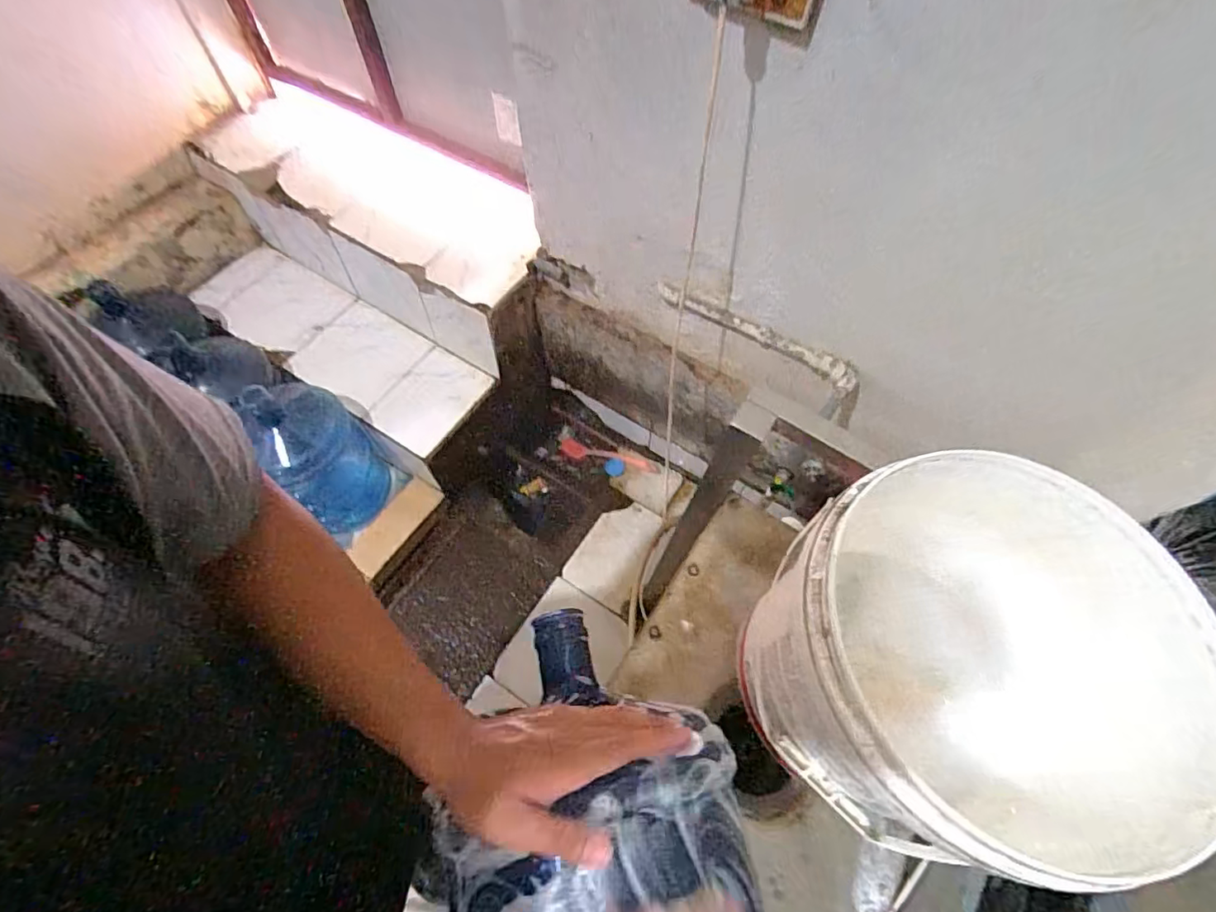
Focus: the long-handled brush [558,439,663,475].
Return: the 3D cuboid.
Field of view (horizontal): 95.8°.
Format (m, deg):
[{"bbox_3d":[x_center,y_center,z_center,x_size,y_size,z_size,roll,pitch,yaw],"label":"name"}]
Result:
[{"bbox_3d":[-0.005,0.003,1.749,0.366,0.052,0.057,12,60,34],"label":"long-handled brush"}]

